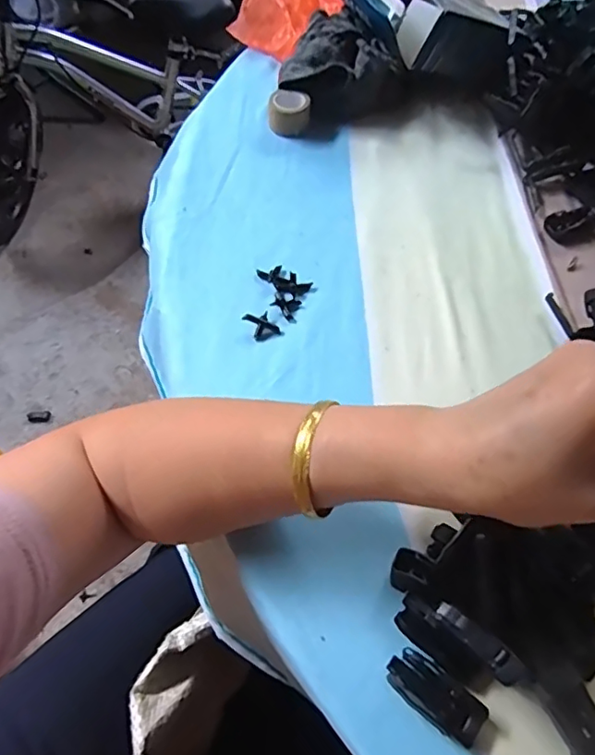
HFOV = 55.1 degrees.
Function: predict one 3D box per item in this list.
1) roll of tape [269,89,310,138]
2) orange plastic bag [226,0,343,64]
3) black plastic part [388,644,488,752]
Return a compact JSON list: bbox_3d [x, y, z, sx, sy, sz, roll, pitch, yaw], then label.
[{"bbox_3d":[-0.007,-0.240,0.517,0.036,0.026,0.037,1,58,-1],"label":"roll of tape"},{"bbox_3d":[-0.008,-0.406,0.609,0.102,0.056,0.150,15,87,20],"label":"orange plastic bag"},{"bbox_3d":[0.066,0.154,0.274,0.048,0.013,0.022,33,62,18],"label":"black plastic part"}]

